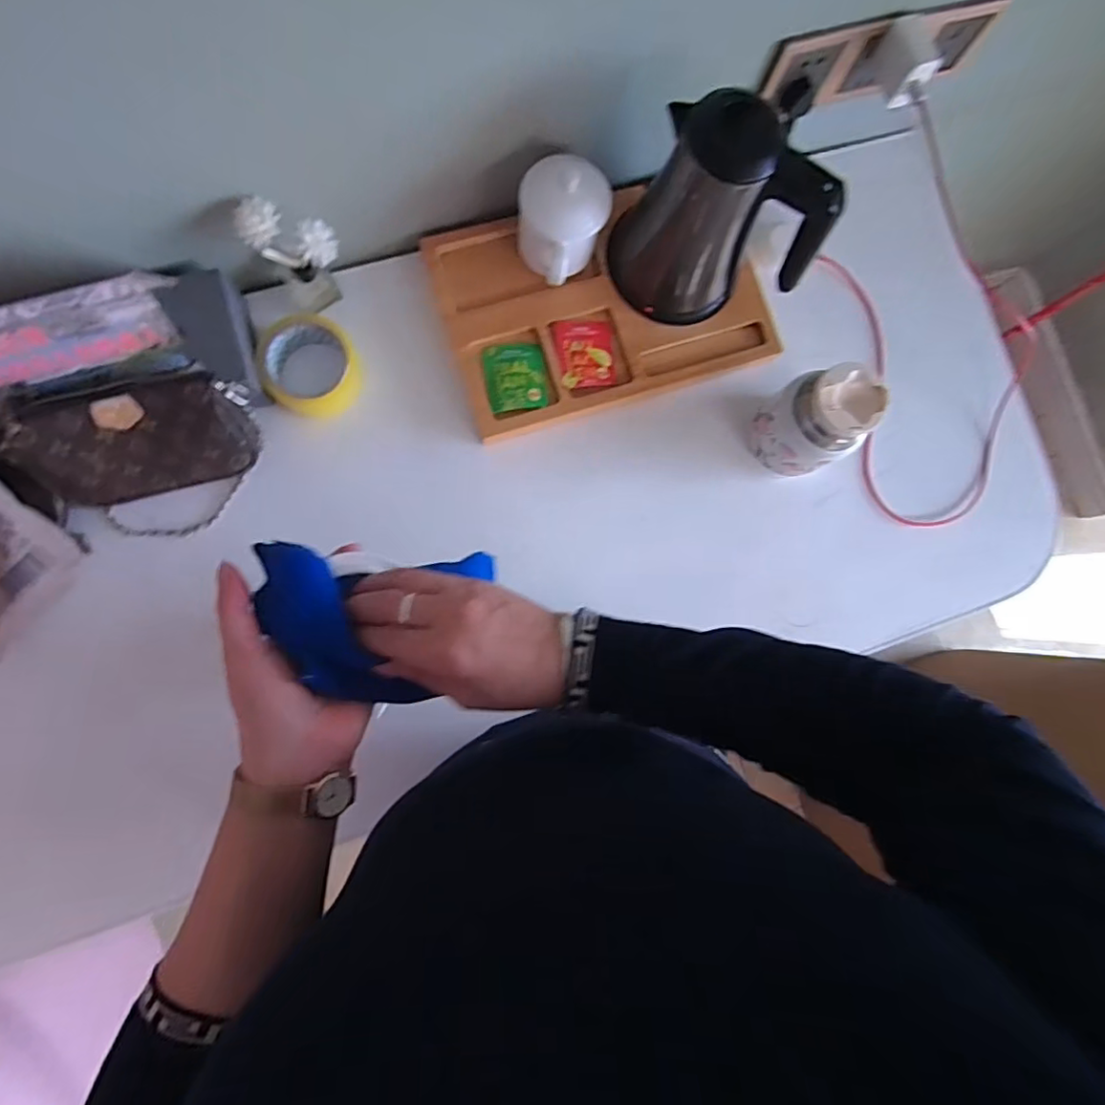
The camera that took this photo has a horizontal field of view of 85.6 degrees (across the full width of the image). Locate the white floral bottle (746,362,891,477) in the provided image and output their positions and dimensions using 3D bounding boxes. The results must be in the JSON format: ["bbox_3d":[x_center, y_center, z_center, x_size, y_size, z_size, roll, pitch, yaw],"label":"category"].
[{"bbox_3d":[0.272,-0.136,0.629,0.086,0.124,0.095,-31,89,-8],"label":"white floral bottle"}]

